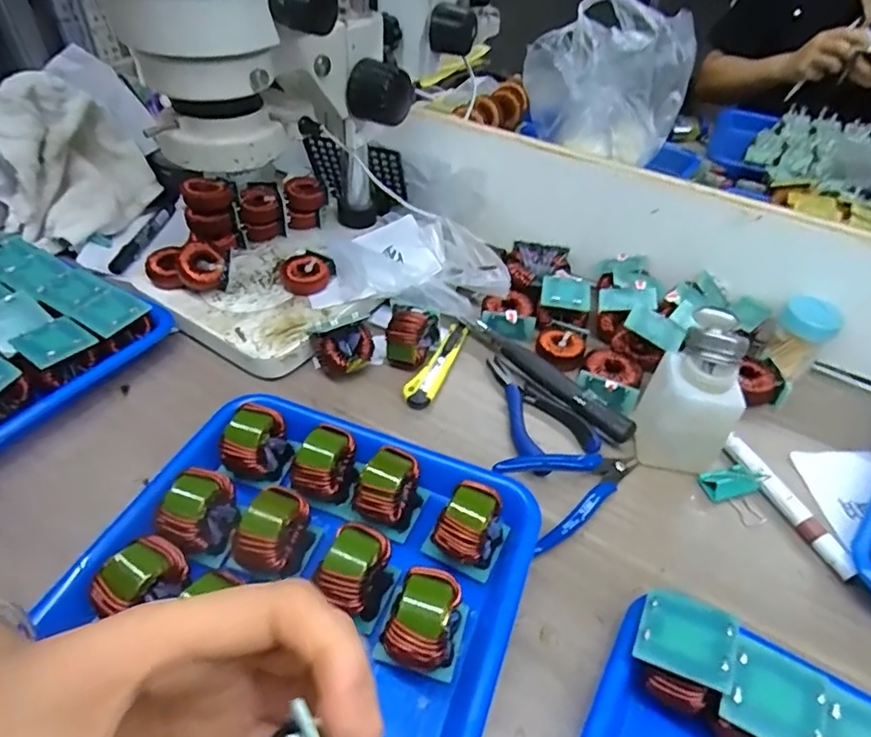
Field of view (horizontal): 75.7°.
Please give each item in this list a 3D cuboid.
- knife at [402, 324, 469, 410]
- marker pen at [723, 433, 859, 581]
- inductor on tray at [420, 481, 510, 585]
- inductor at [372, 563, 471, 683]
[{"bbox_3d":[0.004,-0.006,0.503,0.025,0.014,0.110,20,46,16],"label":"knife"},{"bbox_3d":[0.258,0.099,0.414,0.016,0.019,0.119,-12,46,-16],"label":"marker pen"},{"bbox_3d":[0.021,0.099,0.360,0.046,0.035,0.047,21,46,17],"label":"inductor on tray"},{"bbox_3d":[-0.007,0.143,0.317,0.047,0.043,0.045,14,45,10],"label":"inductor"}]

